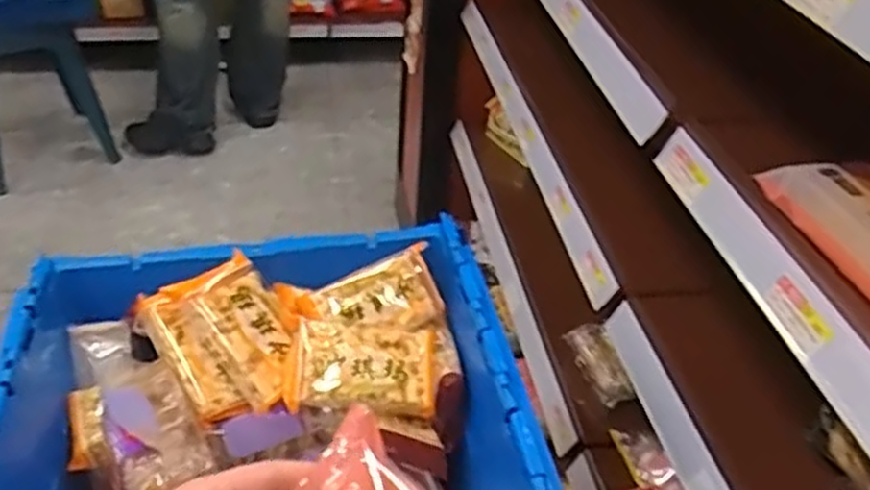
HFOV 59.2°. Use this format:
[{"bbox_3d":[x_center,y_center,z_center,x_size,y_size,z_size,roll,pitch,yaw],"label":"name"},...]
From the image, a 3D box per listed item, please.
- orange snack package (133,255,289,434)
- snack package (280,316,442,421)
[{"bbox_3d":[-0.184,0.082,0.672,0.105,0.034,0.138,-33,77,-12],"label":"orange snack package"},{"bbox_3d":[-0.061,0.108,0.675,0.131,0.028,0.079,7,56,-21],"label":"snack package"}]

